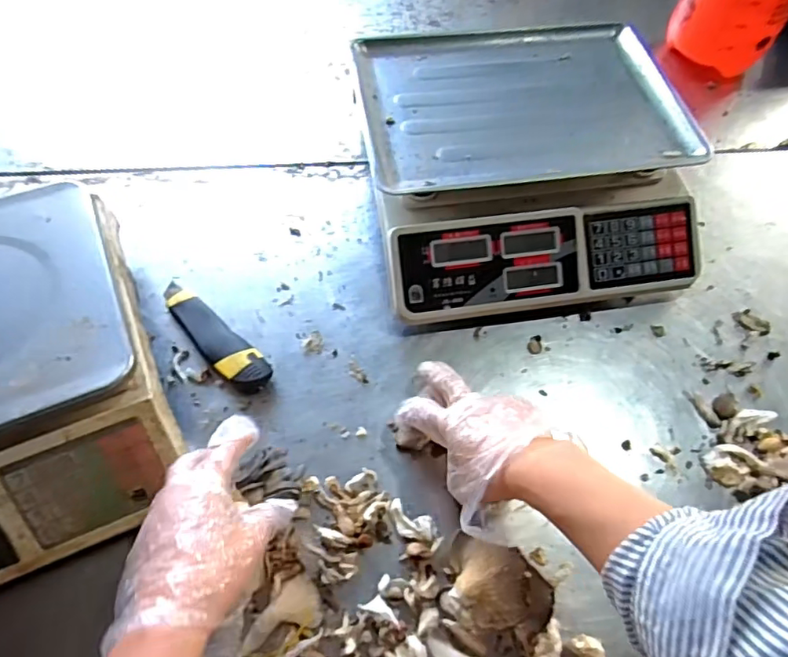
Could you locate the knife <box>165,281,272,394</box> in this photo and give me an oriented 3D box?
[{"bbox_3d":[-0.182,0.005,0.540,0.152,0.020,0.038,39,67,19],"label":"knife"}]

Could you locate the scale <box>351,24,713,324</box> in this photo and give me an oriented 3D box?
[{"bbox_3d":[0.135,-0.181,0.600,0.324,0.118,0.320,-8,61,-6],"label":"scale"}]

